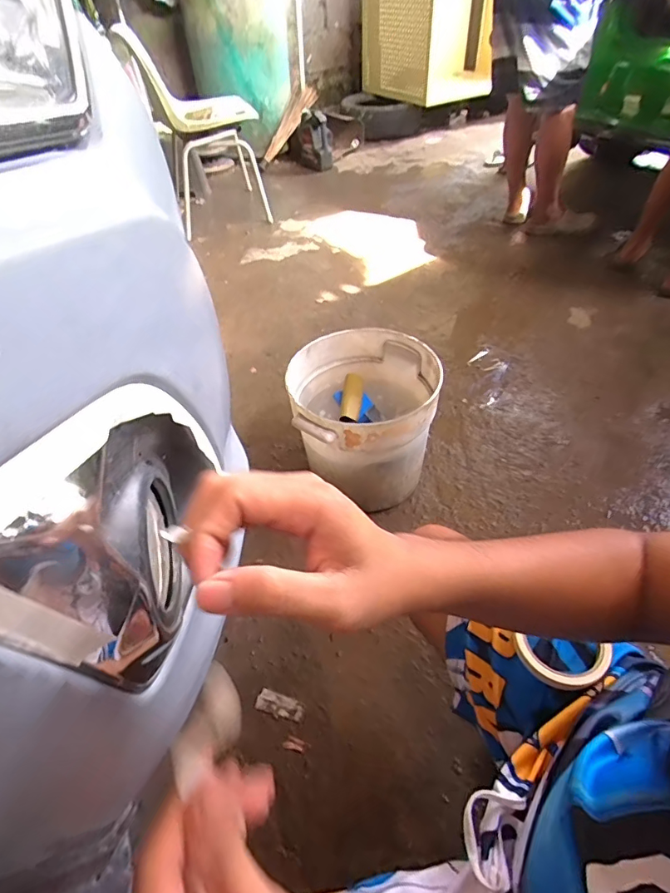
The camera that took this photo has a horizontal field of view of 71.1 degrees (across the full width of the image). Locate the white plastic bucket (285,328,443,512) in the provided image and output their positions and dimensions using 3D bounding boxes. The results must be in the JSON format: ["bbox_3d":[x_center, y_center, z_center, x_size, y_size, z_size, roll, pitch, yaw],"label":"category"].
[{"bbox_3d":[0.073,-0.041,1.048,0.284,0.309,0.295,-1,46,3],"label":"white plastic bucket"}]

